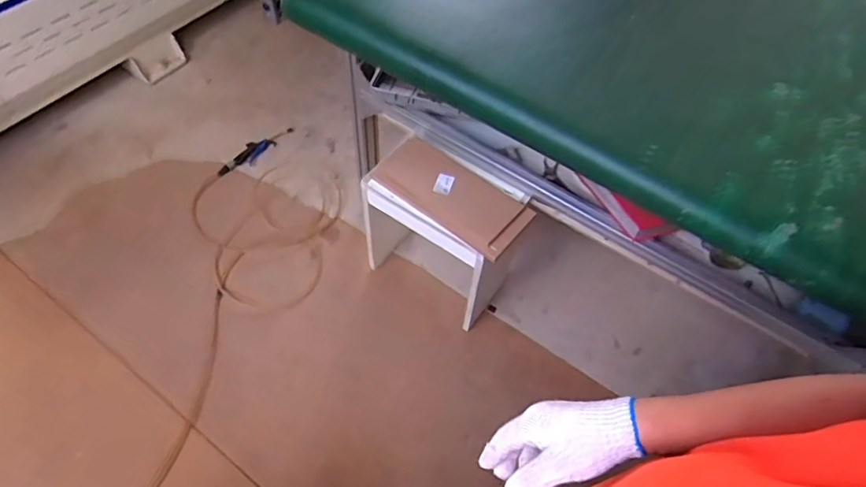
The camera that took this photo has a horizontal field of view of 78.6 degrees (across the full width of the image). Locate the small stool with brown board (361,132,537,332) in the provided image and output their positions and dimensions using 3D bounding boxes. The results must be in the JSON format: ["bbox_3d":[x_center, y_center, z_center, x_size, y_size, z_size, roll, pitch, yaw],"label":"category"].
[{"bbox_3d":[0.032,-0.014,1.509,0.422,0.465,0.256,38,62,21],"label":"small stool with brown board"}]

